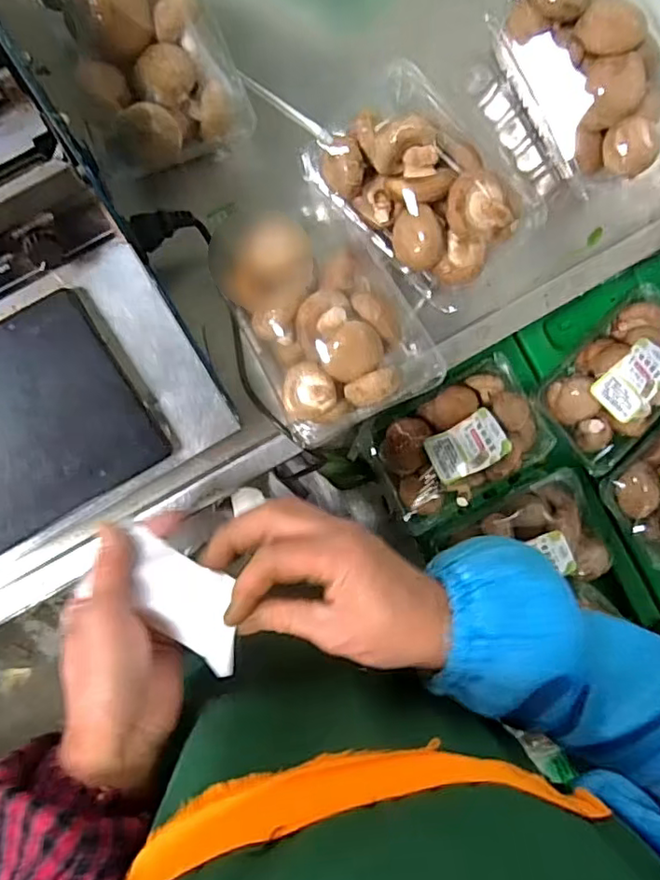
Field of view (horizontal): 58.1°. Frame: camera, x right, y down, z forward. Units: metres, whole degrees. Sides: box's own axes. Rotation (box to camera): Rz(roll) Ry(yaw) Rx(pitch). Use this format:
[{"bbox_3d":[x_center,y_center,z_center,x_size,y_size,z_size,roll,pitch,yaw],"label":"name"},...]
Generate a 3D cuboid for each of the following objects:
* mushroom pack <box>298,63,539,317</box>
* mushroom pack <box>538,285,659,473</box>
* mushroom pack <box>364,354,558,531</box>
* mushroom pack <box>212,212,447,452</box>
[{"bbox_3d":[0.078,-0.209,0.485,0.169,0.077,0.126,45,86,-7],"label":"mushroom pack"},{"bbox_3d":[0.318,-0.067,0.632,0.102,0.055,0.186,44,86,-7],"label":"mushroom pack"},{"bbox_3d":[0.138,0.008,0.611,0.182,0.078,0.131,-30,96,-6],"label":"mushroom pack"},{"bbox_3d":[-0.003,-0.095,0.455,0.123,0.052,0.167,-26,95,-6],"label":"mushroom pack"}]

